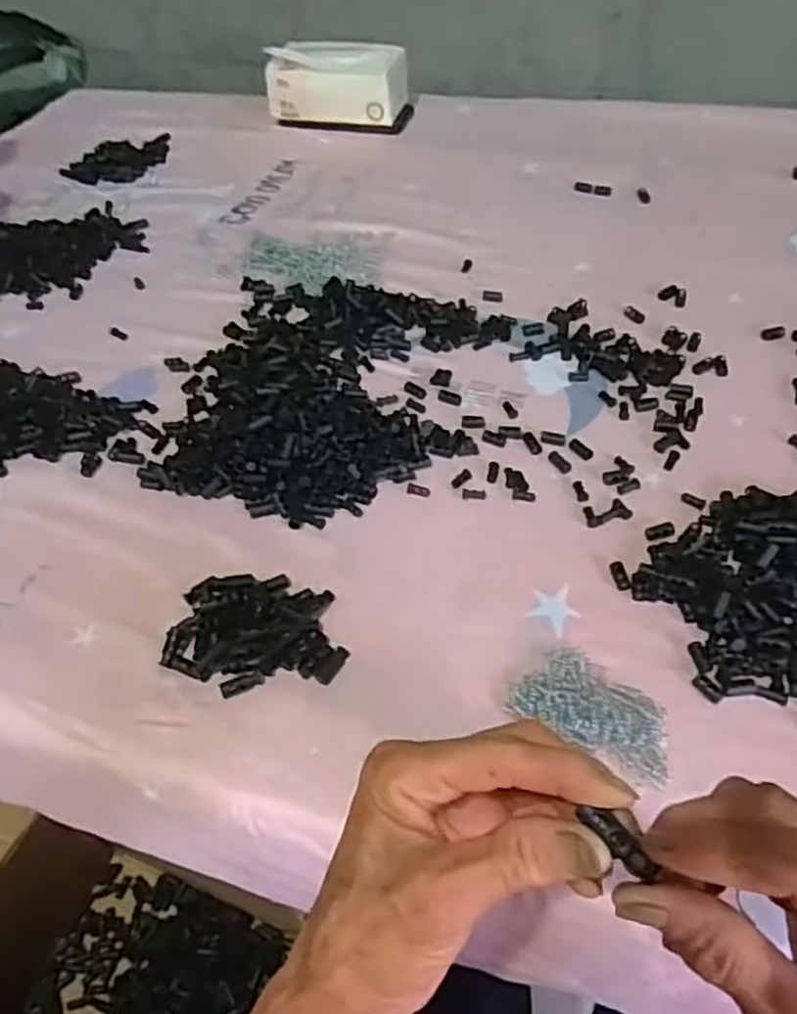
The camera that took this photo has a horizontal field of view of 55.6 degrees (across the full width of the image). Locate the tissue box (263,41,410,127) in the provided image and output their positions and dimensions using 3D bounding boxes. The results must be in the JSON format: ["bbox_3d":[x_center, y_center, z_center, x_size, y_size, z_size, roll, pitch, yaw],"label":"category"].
[{"bbox_3d":[-0.078,-0.545,0.974,0.168,0.070,0.099,14,52,16],"label":"tissue box"}]

